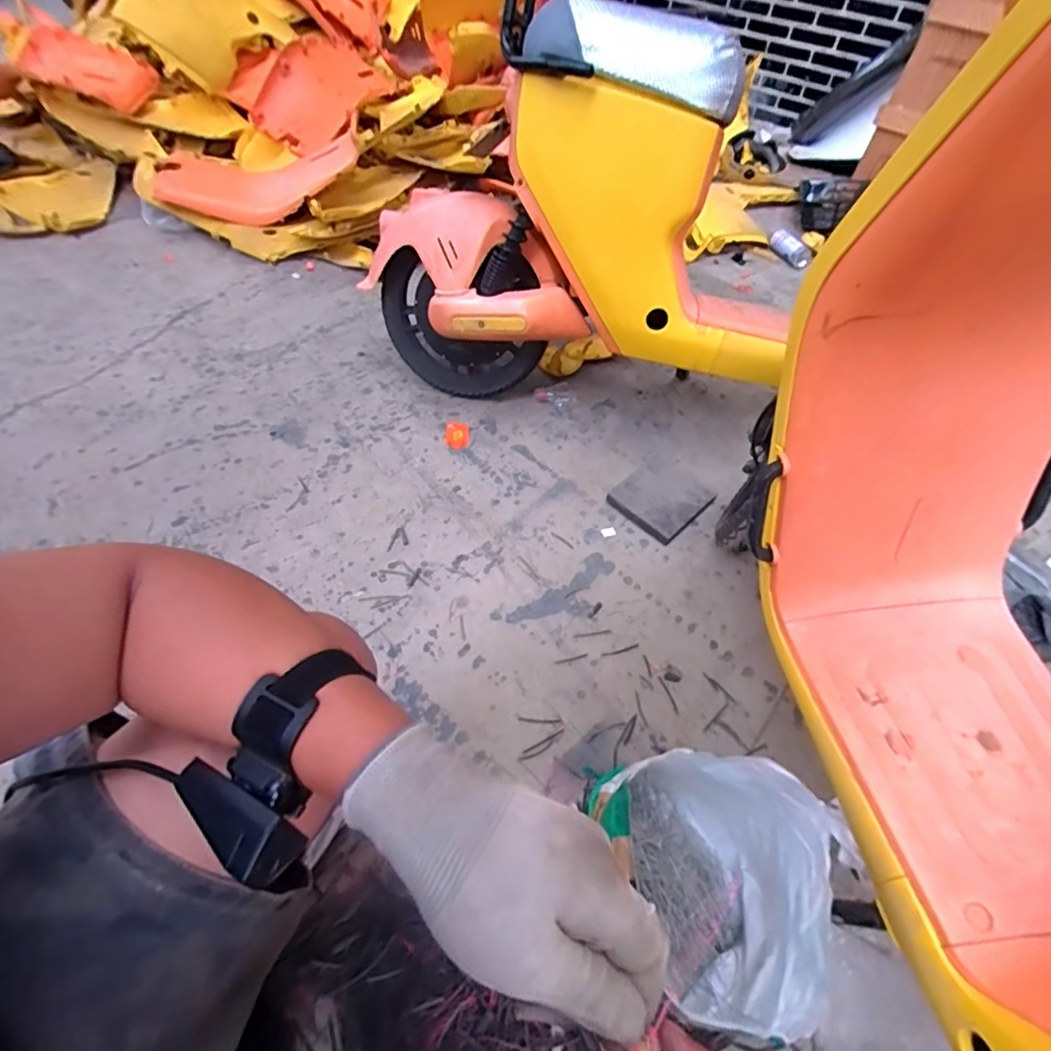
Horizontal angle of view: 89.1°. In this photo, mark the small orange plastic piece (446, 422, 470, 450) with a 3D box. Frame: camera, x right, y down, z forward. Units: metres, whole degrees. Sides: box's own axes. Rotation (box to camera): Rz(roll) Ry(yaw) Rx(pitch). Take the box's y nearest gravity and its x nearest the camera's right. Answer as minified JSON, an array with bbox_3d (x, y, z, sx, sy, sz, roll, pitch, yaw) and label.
[{"bbox_3d":[-0.156,-0.206,1.226,0.054,0.007,0.082,-3,53,-7],"label":"small orange plastic piece"}]

